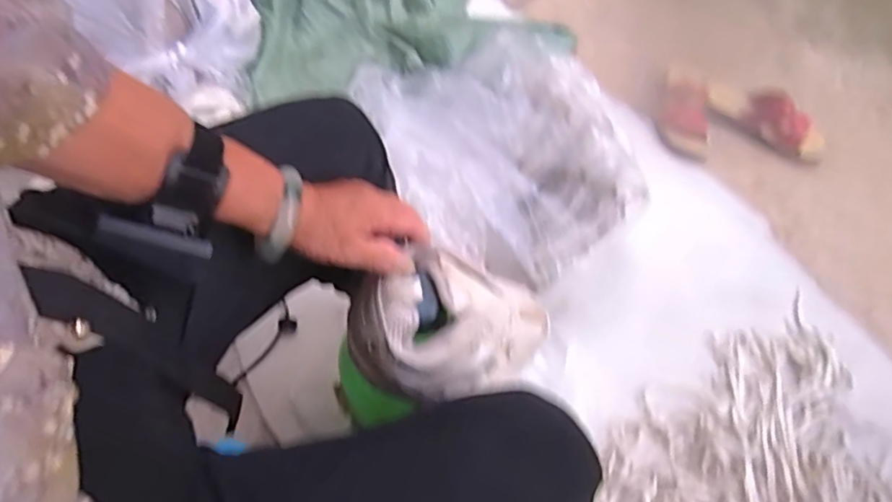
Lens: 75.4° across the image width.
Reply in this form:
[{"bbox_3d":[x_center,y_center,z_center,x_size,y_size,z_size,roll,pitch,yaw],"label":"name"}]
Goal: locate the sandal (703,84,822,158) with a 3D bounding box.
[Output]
[{"bbox_3d":[0.576,-0.244,1.044,0.225,0.062,0.074,33,65,17],"label":"sandal"}]

